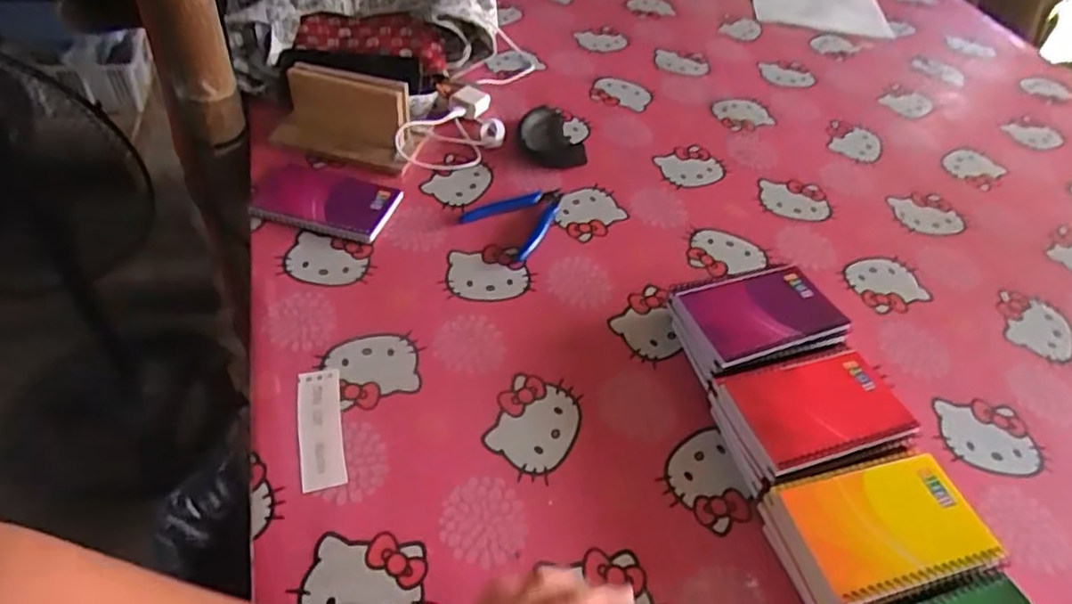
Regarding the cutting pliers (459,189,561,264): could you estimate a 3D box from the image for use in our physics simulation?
[{"bbox_3d":[-0.019,-0.093,0.707,0.092,0.009,0.112,29,51,18],"label":"cutting pliers"}]

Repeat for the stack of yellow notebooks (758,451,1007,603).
[{"bbox_3d":[0.241,0.164,0.479,0.132,0.043,0.091,-9,49,-15],"label":"stack of yellow notebooks"}]

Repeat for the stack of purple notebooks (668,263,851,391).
[{"bbox_3d":[0.194,0.020,0.605,0.140,0.045,0.098,-12,50,-18],"label":"stack of purple notebooks"}]

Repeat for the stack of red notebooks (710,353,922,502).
[{"bbox_3d":[0.218,0.094,0.539,0.142,0.044,0.100,-7,49,-13],"label":"stack of red notebooks"}]

